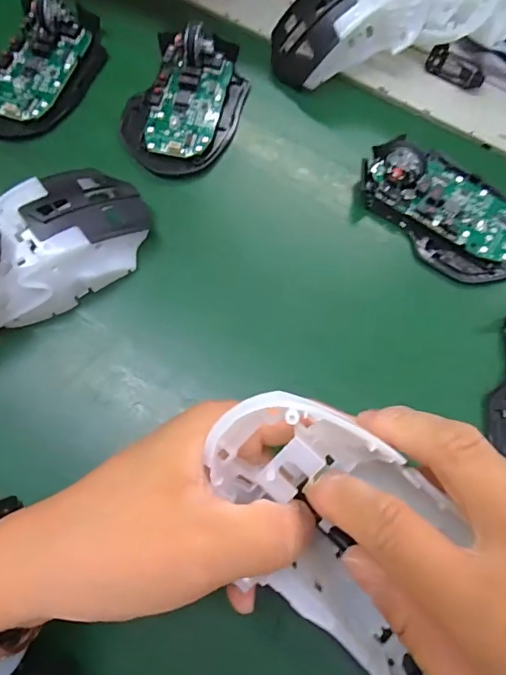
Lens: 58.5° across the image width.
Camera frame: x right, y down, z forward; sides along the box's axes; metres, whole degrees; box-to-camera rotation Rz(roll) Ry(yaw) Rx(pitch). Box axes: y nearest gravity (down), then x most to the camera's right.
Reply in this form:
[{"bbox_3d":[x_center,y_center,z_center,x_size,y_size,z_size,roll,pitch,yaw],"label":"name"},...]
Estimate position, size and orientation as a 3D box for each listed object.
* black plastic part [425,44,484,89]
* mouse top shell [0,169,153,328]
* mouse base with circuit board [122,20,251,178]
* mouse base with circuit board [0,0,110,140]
[{"bbox_3d":[0.143,-0.190,0.316,0.041,0.015,0.016,30,75,14],"label":"black plastic part"},{"bbox_3d":[-0.109,-0.054,0.252,0.104,0.034,0.061,-43,72,-11],"label":"mouse top shell"},{"bbox_3d":[-0.045,-0.160,0.295,0.072,0.025,0.113,19,72,11],"label":"mouse base with circuit board"},{"bbox_3d":[-0.145,-0.187,0.302,0.067,0.023,0.113,23,73,12],"label":"mouse base with circuit board"}]

